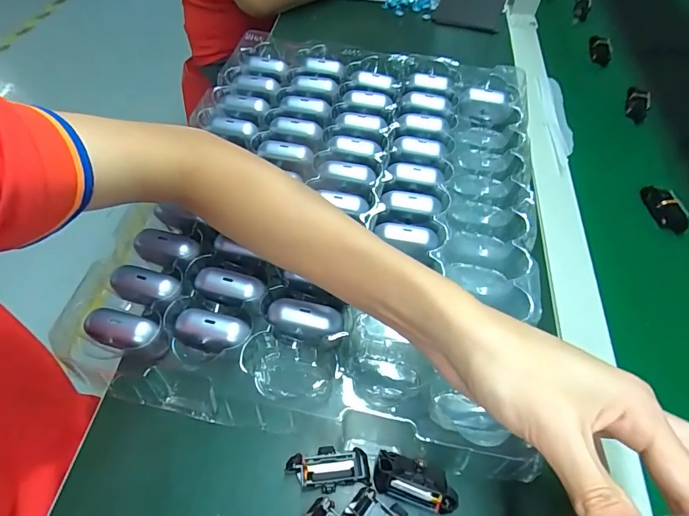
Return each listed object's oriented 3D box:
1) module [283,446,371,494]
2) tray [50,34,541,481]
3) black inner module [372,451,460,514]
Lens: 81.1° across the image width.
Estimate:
[{"bbox_3d":[-0.011,0.142,0.270,0.053,0.022,0.025,-6,57,-5],"label":"module"},{"bbox_3d":[-0.005,-0.064,0.395,0.353,0.041,0.431,10,57,5],"label":"tray"},{"bbox_3d":[0.046,0.150,0.268,0.055,0.029,0.026,15,57,8],"label":"black inner module"}]

